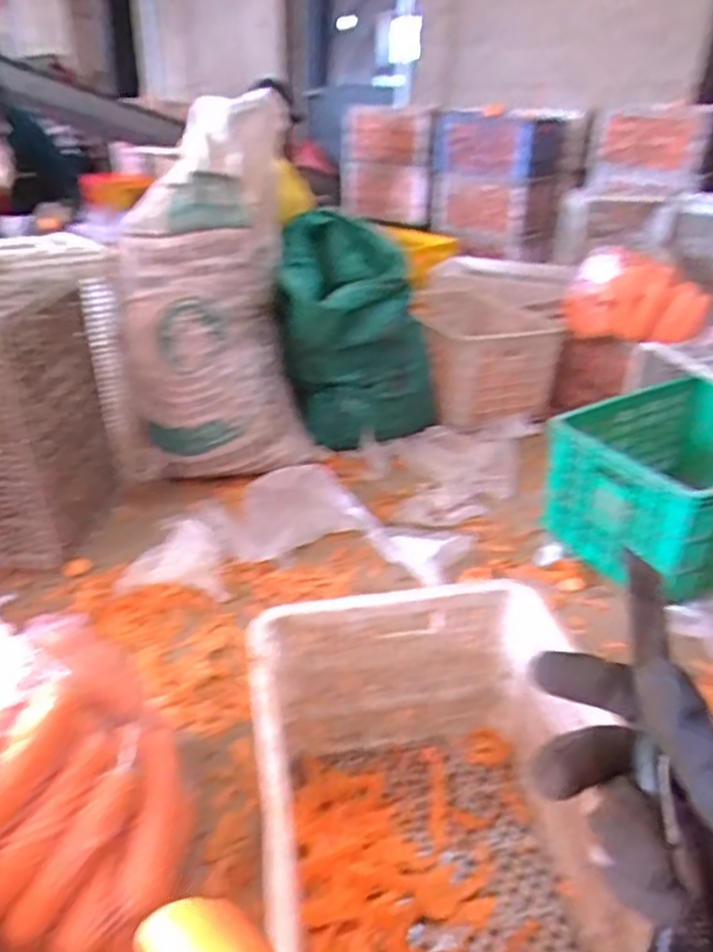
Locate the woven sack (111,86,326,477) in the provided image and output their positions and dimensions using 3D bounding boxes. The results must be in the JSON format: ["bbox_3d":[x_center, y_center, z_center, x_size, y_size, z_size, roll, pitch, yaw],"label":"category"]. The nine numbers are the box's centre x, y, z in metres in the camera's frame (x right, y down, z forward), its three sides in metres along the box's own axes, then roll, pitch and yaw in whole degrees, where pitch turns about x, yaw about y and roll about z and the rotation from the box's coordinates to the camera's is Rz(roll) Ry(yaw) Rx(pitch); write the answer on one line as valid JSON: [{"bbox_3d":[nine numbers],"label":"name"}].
[{"bbox_3d":[-0.338,-0.391,1.458,0.410,0.746,0.260,-7,31,-15],"label":"woven sack"}]

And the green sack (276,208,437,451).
[{"bbox_3d":[0.009,-0.342,1.648,0.397,0.479,0.321,3,29,2],"label":"green sack"}]

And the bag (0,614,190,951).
[{"bbox_3d":[-0.340,0.325,0.717,0.338,0.236,0.244,22,35,32],"label":"bag"}]

